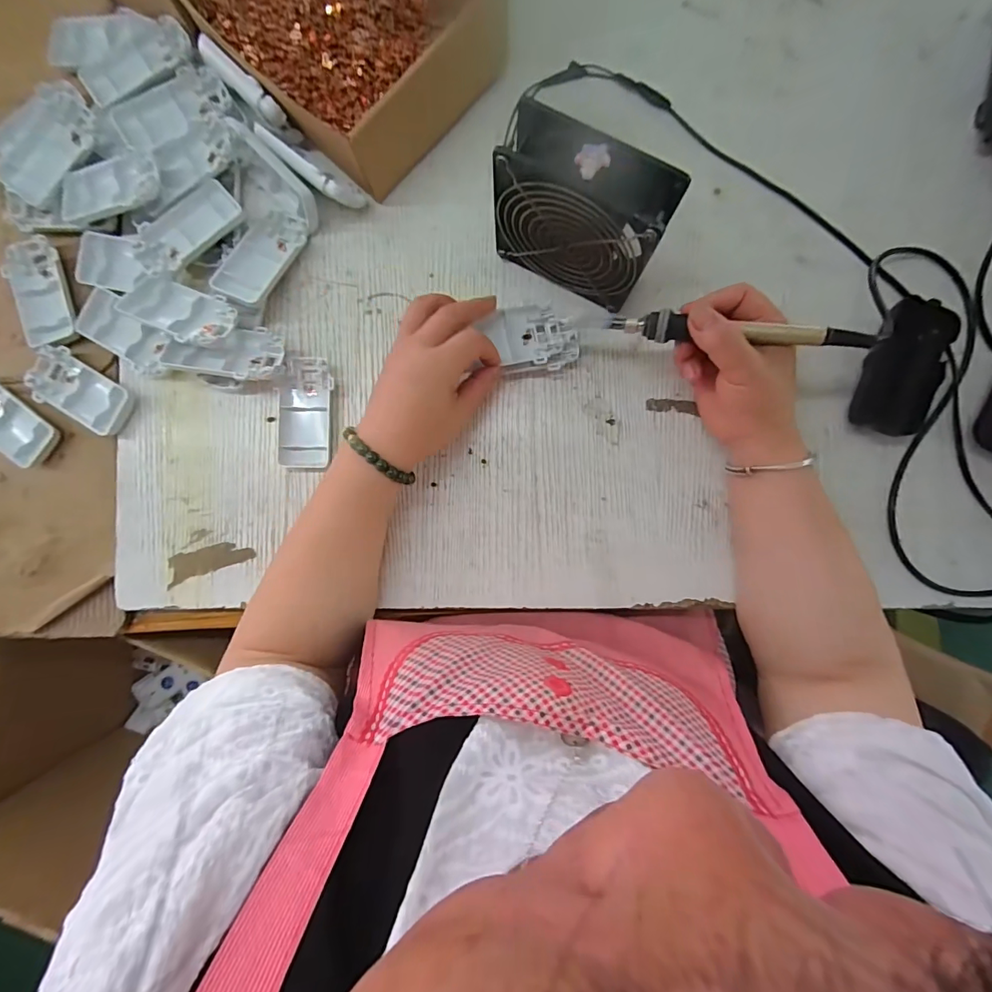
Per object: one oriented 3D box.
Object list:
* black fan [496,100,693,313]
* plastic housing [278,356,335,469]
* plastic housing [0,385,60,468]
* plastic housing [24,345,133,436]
[{"bbox_3d":[0.059,-0.199,0.325,0.115,0.131,0.040,27,91,2],"label":"black fan"},{"bbox_3d":[-0.165,-0.074,0.396,0.044,0.016,0.097,3,90,2],"label":"plastic housing"},{"bbox_3d":[-0.437,-0.068,0.399,0.090,0.017,0.048,42,91,2],"label":"plastic housing"},{"bbox_3d":[-0.367,-0.092,0.398,0.089,0.012,0.048,34,91,2],"label":"plastic housing"}]

